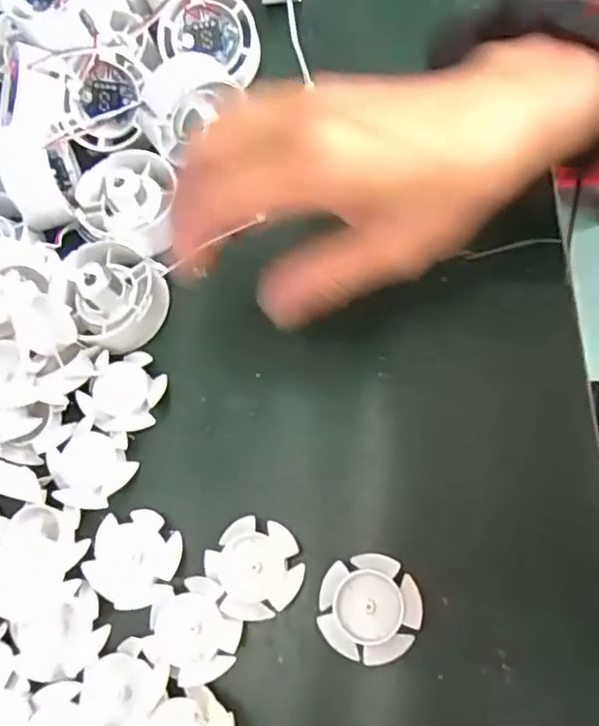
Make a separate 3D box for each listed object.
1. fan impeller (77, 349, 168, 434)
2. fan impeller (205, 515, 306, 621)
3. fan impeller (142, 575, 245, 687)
[{"bbox_3d":[-0.086,0.014,0.307,0.037,0.007,0.039,14,71,12],"label":"fan impeller"},{"bbox_3d":[-0.019,0.088,0.274,0.039,0.006,0.042,0,56,0],"label":"fan impeller"},{"bbox_3d":[-0.045,0.114,0.267,0.038,0.011,0.039,-2,69,6],"label":"fan impeller"}]

